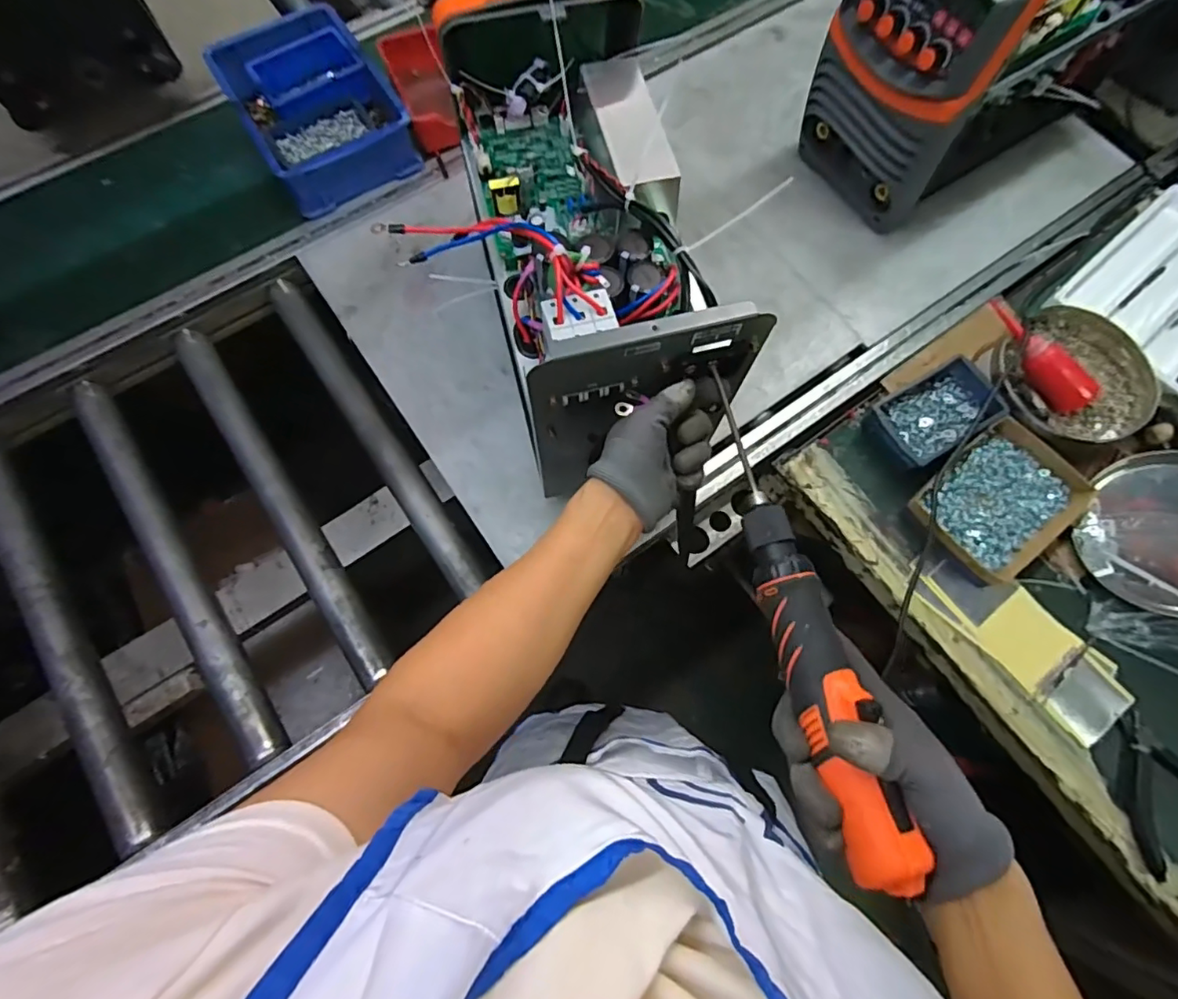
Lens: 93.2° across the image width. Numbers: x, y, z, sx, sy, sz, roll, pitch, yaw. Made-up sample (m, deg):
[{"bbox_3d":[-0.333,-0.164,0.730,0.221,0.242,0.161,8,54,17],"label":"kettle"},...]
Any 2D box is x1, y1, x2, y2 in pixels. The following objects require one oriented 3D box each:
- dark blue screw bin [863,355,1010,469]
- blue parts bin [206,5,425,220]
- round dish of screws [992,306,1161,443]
[{"bbox_3d":[0.434,-0.105,0.705,0.149,0.051,0.096,-27,74,-7],"label":"dark blue screw bin"},{"bbox_3d":[-0.419,-0.600,0.860,0.216,0.086,0.306,-32,75,-8],"label":"blue parts bin"},{"bbox_3d":[0.606,-0.168,0.714,0.192,0.053,0.181,0,73,1],"label":"round dish of screws"}]

